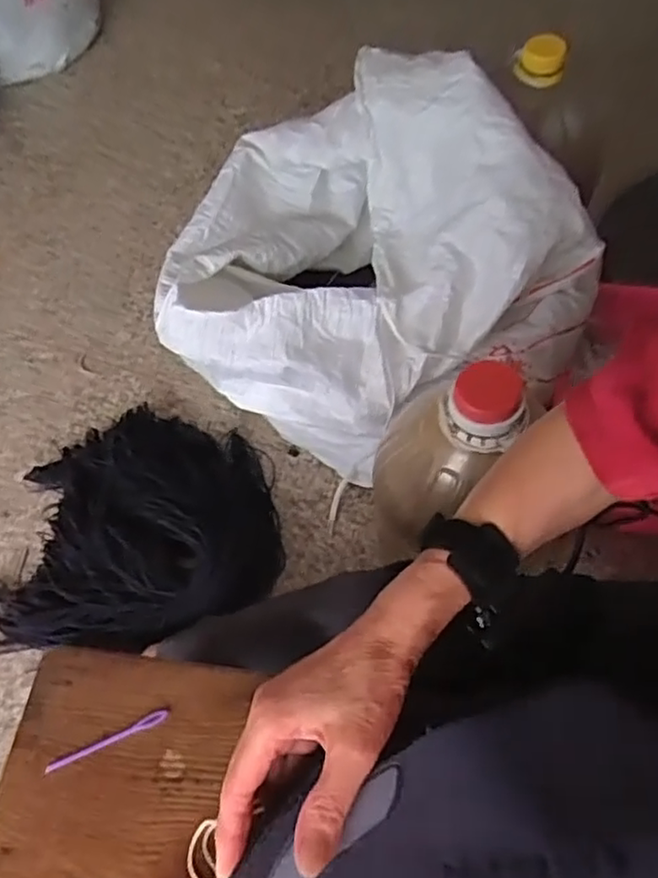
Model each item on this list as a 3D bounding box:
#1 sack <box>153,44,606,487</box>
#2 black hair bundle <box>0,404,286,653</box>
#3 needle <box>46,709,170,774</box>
[{"bbox_3d":[0.047,-0.251,0.945,0.584,0.330,0.433,24,65,17],"label":"sack"},{"bbox_3d":[-0.279,0.116,0.974,0.402,0.077,0.370,-2,60,3],"label":"black hair bundle"},{"bbox_3d":[-0.144,0.197,0.443,0.081,0.004,0.009,-23,61,-10],"label":"needle"}]

